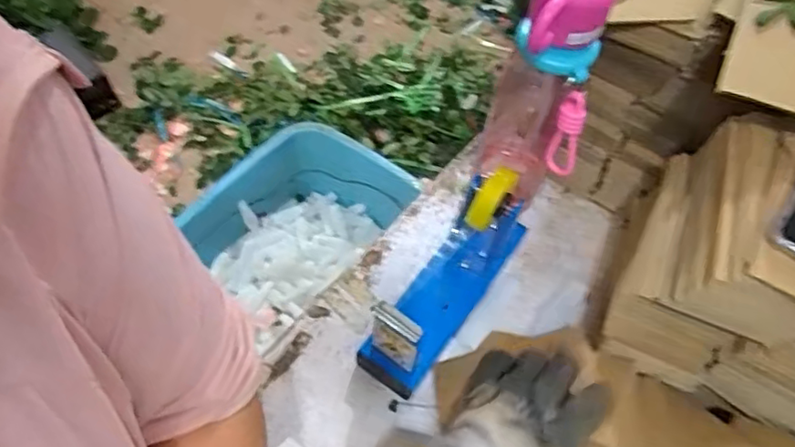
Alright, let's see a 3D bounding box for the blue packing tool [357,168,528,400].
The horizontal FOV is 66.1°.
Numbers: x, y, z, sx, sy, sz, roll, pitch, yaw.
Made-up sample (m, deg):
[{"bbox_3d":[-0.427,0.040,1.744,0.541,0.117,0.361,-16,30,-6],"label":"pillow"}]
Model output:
[{"bbox_3d":[0.045,0.042,0.527,0.058,0.125,0.189,33,62,15],"label":"blue packing tool"}]

